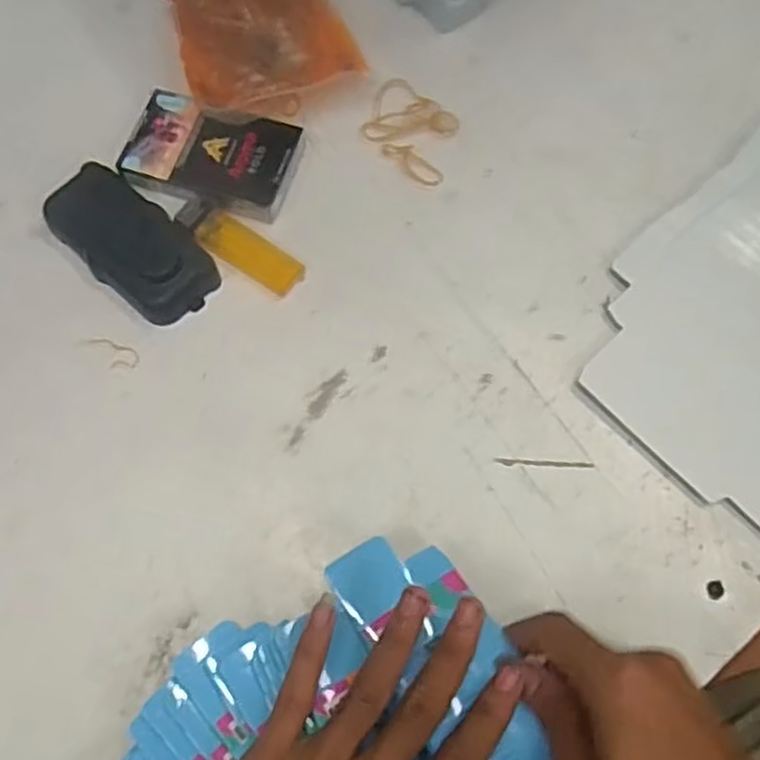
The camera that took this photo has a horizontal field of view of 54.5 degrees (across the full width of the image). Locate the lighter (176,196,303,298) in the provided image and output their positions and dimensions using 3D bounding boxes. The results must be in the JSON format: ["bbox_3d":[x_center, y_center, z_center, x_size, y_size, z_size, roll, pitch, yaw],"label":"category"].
[{"bbox_3d":[-0.083,-0.078,0.435,0.079,0.013,0.027,30,73,8],"label":"lighter"}]

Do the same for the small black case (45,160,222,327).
[{"bbox_3d":[-0.145,-0.080,0.428,0.105,0.027,0.052,40,75,11],"label":"small black case"}]

